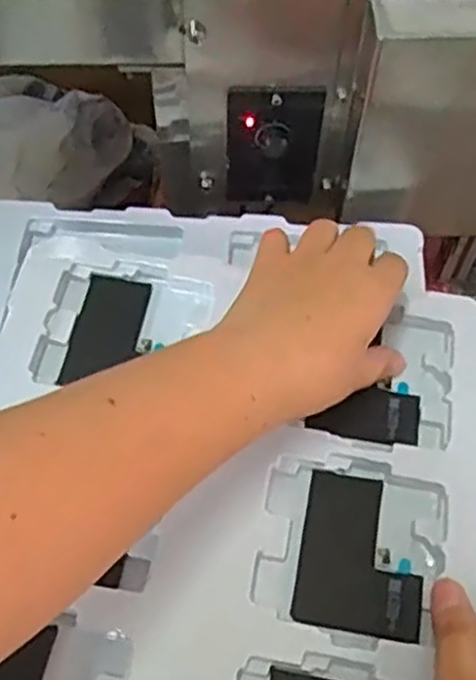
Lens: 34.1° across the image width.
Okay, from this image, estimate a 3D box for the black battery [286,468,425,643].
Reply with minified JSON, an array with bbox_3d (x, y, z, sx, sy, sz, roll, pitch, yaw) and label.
[{"bbox_3d":[0.062,0.106,0.385,0.060,0.006,0.076,10,60,5],"label":"black battery"}]

